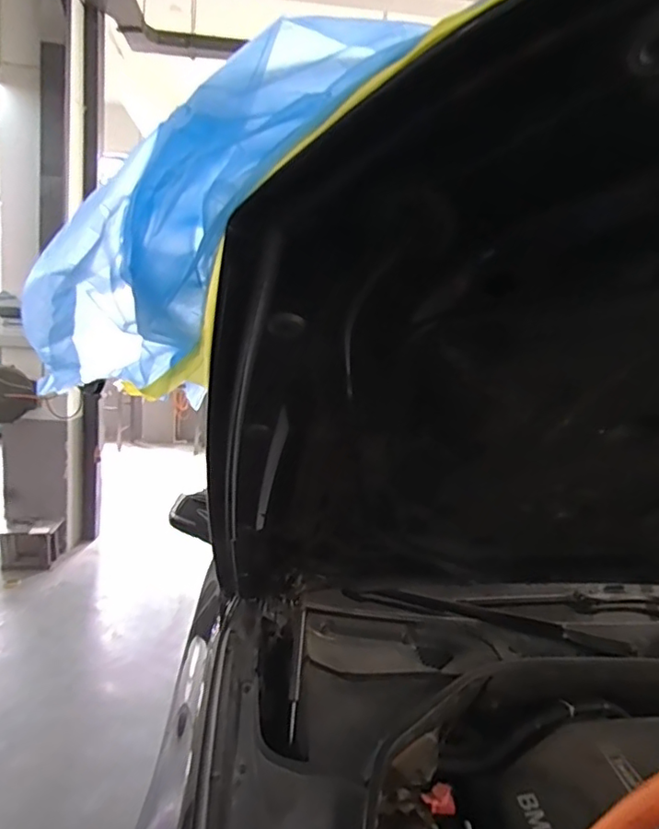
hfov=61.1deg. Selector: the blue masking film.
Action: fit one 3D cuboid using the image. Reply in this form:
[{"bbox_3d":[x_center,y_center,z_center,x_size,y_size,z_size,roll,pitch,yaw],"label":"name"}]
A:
[{"bbox_3d":[-0.105,-0.090,0.340,0.114,0.062,0.343,-3,-19,-41],"label":"blue masking film"}]

